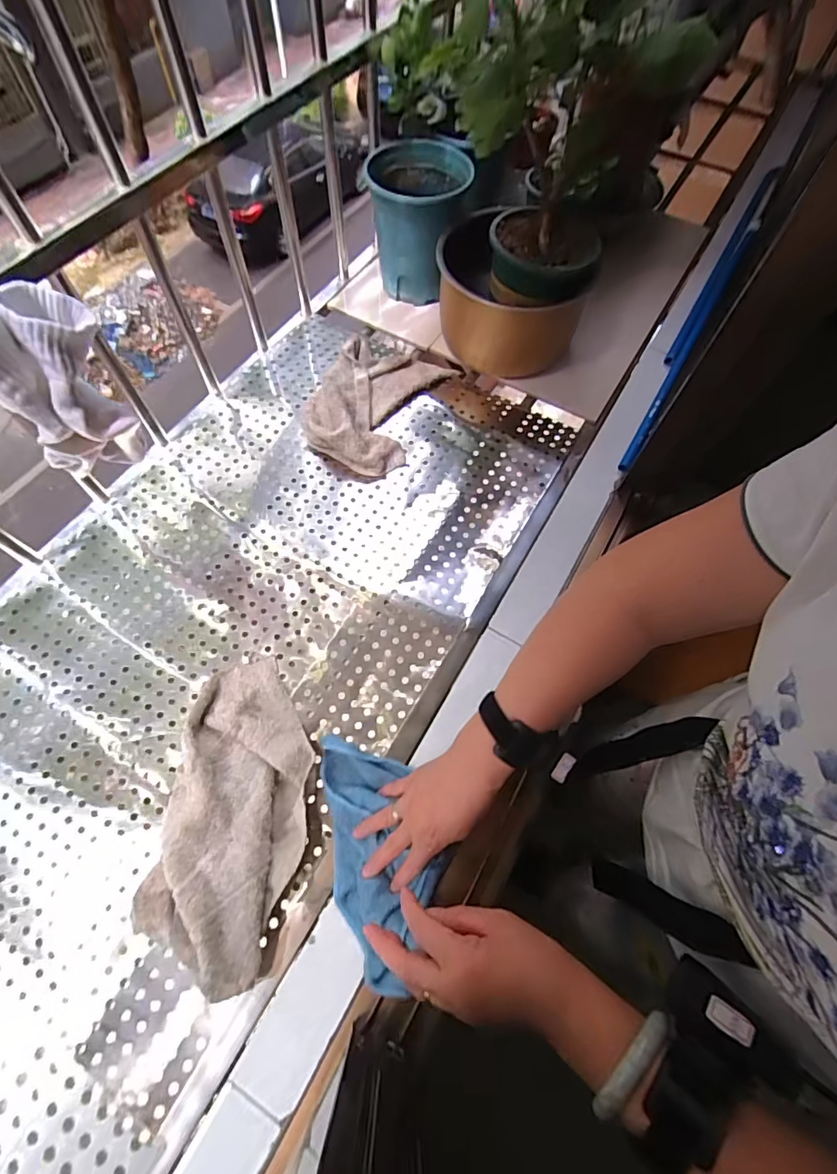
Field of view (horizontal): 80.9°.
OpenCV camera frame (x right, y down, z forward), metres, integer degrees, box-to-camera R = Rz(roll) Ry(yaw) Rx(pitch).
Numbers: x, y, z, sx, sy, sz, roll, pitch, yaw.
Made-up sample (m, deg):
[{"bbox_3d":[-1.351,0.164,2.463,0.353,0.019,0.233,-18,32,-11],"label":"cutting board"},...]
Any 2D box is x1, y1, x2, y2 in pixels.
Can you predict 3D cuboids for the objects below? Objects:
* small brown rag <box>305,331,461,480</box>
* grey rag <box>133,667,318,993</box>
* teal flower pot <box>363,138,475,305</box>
[{"bbox_3d":[-0.070,-0.286,0.734,0.168,0.057,0.249,19,66,6],"label":"small brown rag"},{"bbox_3d":[-0.185,0.213,0.493,0.139,0.060,0.291,4,65,-1],"label":"grey rag"},{"bbox_3d":[0.000,-0.569,0.799,0.147,0.192,0.157,1,65,-2],"label":"teal flower pot"}]

